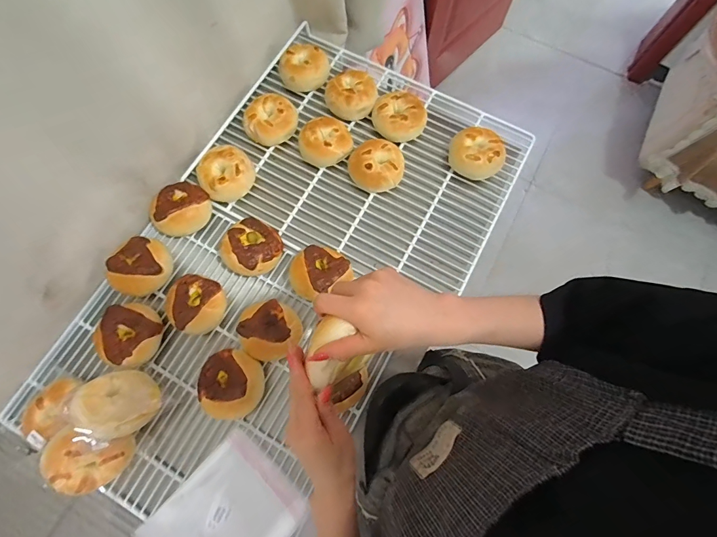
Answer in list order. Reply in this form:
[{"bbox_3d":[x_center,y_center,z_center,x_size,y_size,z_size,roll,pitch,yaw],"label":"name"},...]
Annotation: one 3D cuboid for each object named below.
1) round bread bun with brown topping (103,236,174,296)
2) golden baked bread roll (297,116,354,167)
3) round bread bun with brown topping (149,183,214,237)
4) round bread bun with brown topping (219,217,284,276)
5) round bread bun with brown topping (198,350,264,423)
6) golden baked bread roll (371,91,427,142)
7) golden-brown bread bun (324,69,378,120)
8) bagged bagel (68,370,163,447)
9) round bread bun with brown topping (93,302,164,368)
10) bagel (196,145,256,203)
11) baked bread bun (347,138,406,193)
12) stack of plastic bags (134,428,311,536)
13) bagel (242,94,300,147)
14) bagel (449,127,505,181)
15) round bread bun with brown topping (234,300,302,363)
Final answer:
[{"bbox_3d":[-0.403,-0.003,0.675,0.099,0.050,0.090,-28,77,-9],"label":"round bread bun with brown topping"},{"bbox_3d":[-0.070,-0.264,0.772,0.096,0.061,0.094,1,74,-2],"label":"golden baked bread roll"},{"bbox_3d":[-0.347,-0.115,0.719,0.093,0.061,0.111,39,76,9],"label":"round bread bun with brown topping"},{"bbox_3d":[-0.200,-0.037,0.700,0.106,0.066,0.101,1,74,-2],"label":"round bread bun with brown topping"},{"bbox_3d":[-0.216,0.197,0.629,0.106,0.058,0.111,1,74,-2],"label":"round bread bun with brown topping"},{"bbox_3d":[0.087,-0.326,0.795,0.119,0.062,0.097,11,74,1],"label":"golden baked bread roll"},{"bbox_3d":[-0.016,-0.379,0.807,0.105,0.057,0.095,40,76,9],"label":"golden-brown bread bun"},{"bbox_3d":[-0.383,0.220,0.582,0.100,0.050,0.117,49,35,17],"label":"bagged bagel"},{"bbox_3d":[-0.401,0.117,0.648,0.096,0.054,0.104,1,74,-2],"label":"round bread bun with brown topping"},{"bbox_3d":[-0.271,-0.194,0.753,0.105,0.056,0.098,1,74,-2],"label":"bagel"},{"bbox_3d":[0.042,-0.212,0.762,0.107,0.060,0.099,1,74,-2],"label":"baked bread bun"},{"bbox_3d":[-0.210,0.400,0.582,0.179,0.030,0.209,44,77,10],"label":"stack of plastic bags"},{"bbox_3d":[-0.187,-0.315,0.785,0.117,0.059,0.093,-13,75,-6],"label":"bagel"},{"bbox_3d":[0.248,-0.240,0.770,0.115,0.066,0.098,14,74,2],"label":"bagel"},{"bbox_3d":[-0.158,0.109,0.653,0.109,0.045,0.105,-6,74,-4],"label":"round bread bun with brown topping"}]

